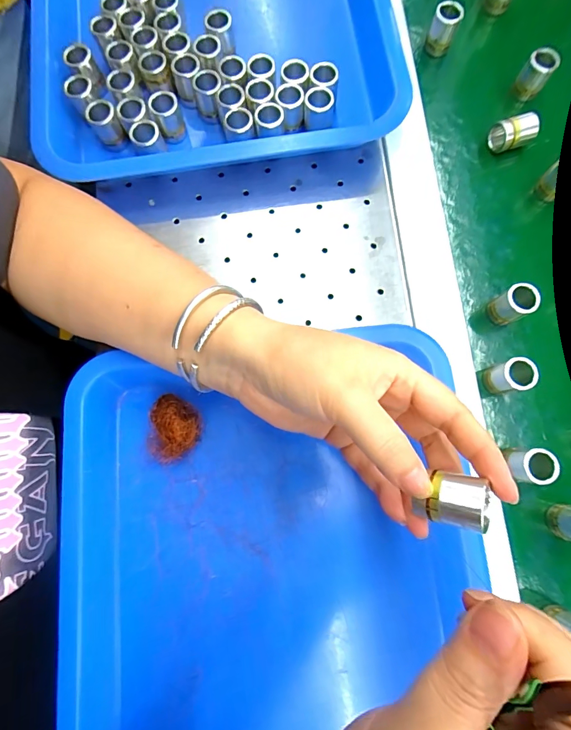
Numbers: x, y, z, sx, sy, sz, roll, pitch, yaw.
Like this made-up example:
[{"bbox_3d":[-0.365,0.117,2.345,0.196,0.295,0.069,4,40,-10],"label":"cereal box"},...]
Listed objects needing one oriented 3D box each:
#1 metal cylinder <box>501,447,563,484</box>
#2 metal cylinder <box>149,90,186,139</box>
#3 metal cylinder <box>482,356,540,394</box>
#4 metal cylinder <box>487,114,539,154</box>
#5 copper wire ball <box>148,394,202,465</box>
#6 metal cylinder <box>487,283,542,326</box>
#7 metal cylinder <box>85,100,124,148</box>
[{"bbox_3d":[0.167,0.069,0.261,0.021,0.033,0.022,0,79,-1],"label":"metal cylinder"},{"bbox_3d":[-0.096,-0.202,0.307,0.022,0.027,0.019,-19,80,-5],"label":"metal cylinder"},{"bbox_3d":[0.161,0.009,0.272,0.021,0.033,0.022,0,79,-1],"label":"metal cylinder"},{"bbox_3d":[0.189,-0.193,0.316,0.031,0.027,0.020,-19,80,-5],"label":"metal cylinder"},{"bbox_3d":[-0.081,0.044,0.264,0.039,0.016,0.042,0,79,-1],"label":"copper wire ball"},{"bbox_3d":[0.171,-0.045,0.285,0.019,0.033,0.022,-29,81,-7],"label":"metal cylinder"},{"bbox_3d":[-0.145,-0.194,0.306,0.020,0.026,0.019,0,79,-1],"label":"metal cylinder"}]

